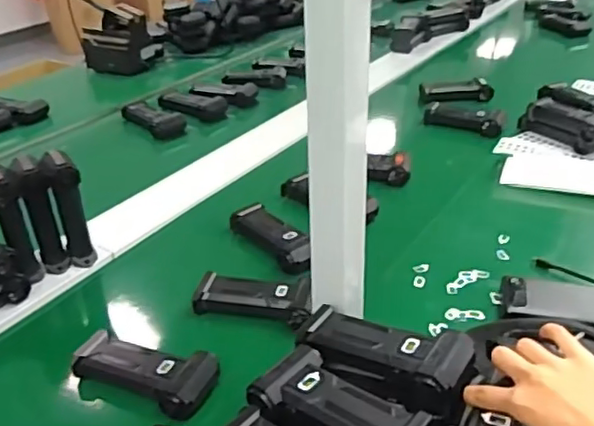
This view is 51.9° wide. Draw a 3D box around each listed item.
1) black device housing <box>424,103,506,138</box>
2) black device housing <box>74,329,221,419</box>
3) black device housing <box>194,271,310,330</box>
[{"bbox_3d":[0.326,-0.184,1.210,0.159,0.047,0.055,11,34,21],"label":"black device housing"},{"bbox_3d":[-0.166,0.171,0.659,0.157,0.041,0.065,12,34,22],"label":"black device housing"},{"bbox_3d":[-0.056,0.109,0.763,0.155,0.034,0.057,6,32,14],"label":"black device housing"}]

